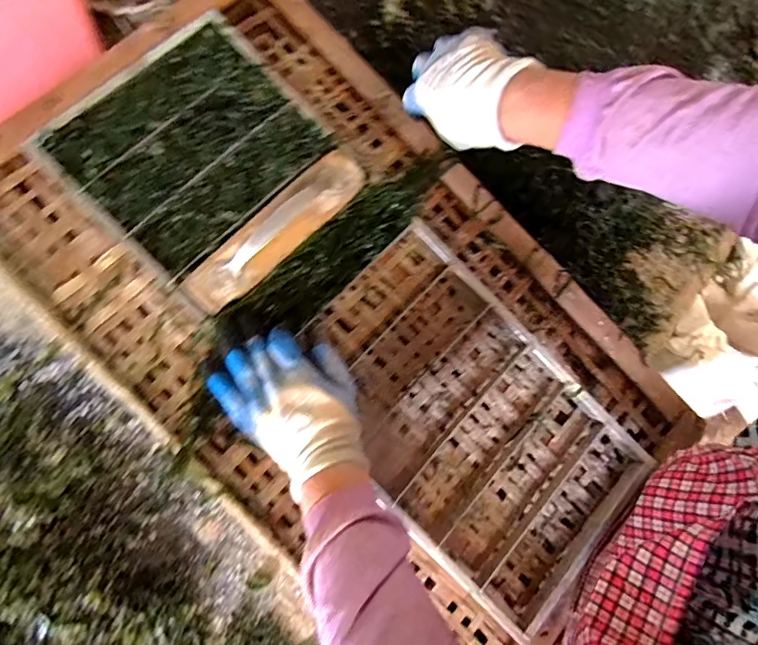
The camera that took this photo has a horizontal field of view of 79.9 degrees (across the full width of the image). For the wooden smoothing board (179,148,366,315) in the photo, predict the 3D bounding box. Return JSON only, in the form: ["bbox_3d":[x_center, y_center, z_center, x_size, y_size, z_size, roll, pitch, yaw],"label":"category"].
[{"bbox_3d":[-0.100,-0.098,0.466,0.053,0.025,0.221,46,77,-9],"label":"wooden smoothing board"}]

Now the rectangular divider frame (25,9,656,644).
[{"bbox_3d":[-0.021,-0.016,0.492,0.708,0.035,0.261,45,77,-3],"label":"rectangular divider frame"}]

